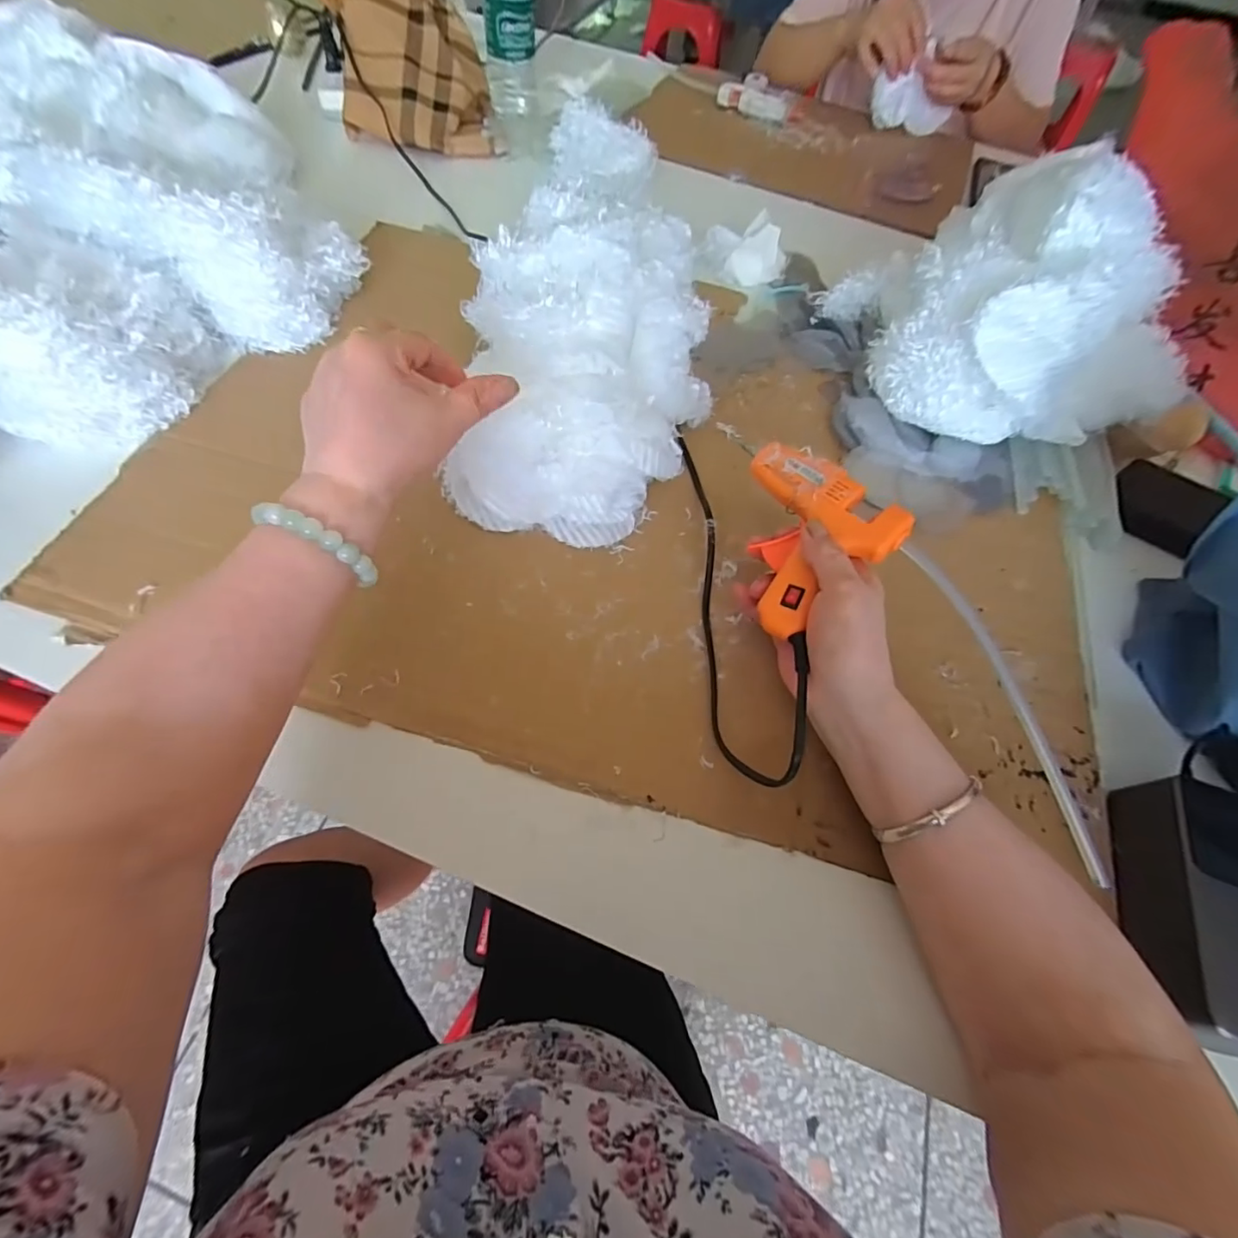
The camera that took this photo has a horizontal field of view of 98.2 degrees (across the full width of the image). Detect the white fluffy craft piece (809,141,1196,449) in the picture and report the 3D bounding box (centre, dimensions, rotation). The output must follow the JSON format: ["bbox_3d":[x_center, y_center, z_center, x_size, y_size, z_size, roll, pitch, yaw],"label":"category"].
[{"bbox_3d":[0.347,-0.282,0.476,0.238,0.144,0.234,-5,61,-7],"label":"white fluffy craft piece"}]

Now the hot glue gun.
[{"bbox_3d":[0.111,-0.062,0.354,0.102,0.040,0.113,-33,68,-20],"label":"hot glue gun"}]

